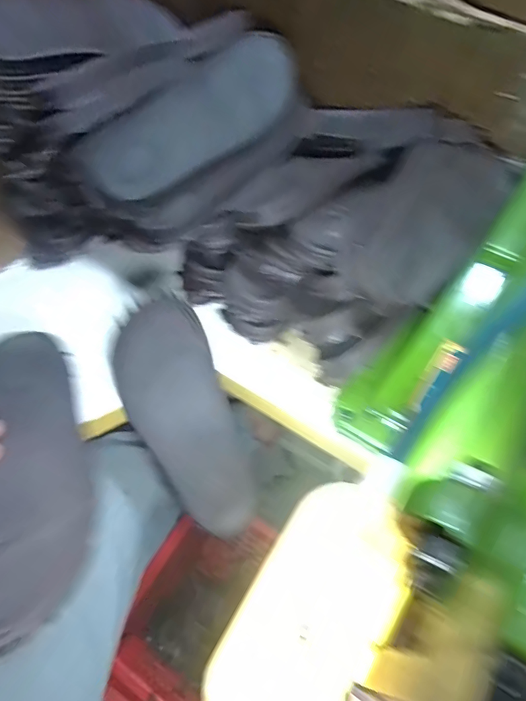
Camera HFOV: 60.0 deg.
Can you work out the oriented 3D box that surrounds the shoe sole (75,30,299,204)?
[{"bbox_3d":[-0.071,-0.250,0.497,0.266,0.017,0.092,-39,98,-13],"label":"shoe sole"}]

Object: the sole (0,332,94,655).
[{"bbox_3d":[-0.177,0.080,0.337,0.092,0.025,0.254,6,42,-23],"label":"sole"}]

